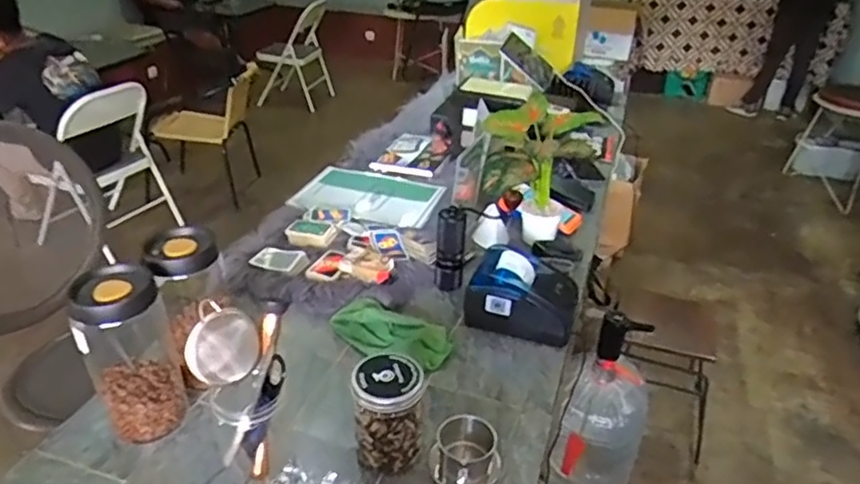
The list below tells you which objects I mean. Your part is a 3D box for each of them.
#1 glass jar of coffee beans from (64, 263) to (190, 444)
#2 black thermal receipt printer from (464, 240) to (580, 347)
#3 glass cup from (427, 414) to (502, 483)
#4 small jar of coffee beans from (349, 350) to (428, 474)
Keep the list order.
[{"bbox_3d":[-0.392,0.140,0.813,0.102,0.223,0.112,-15,35,-27],"label":"glass jar of coffee beans"},{"bbox_3d":[0.161,0.085,1.052,0.174,0.110,0.128,13,32,19],"label":"black thermal receipt printer"},{"bbox_3d":[0.041,0.270,0.784,0.080,0.064,0.081,1,30,-1],"label":"glass cup"},{"bbox_3d":[-0.051,0.219,0.790,0.086,0.139,0.081,1,30,-1],"label":"small jar of coffee beans"}]

